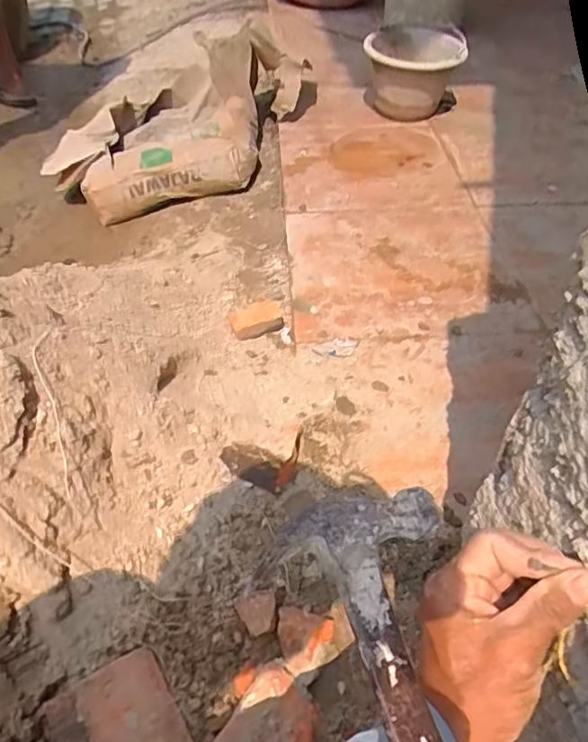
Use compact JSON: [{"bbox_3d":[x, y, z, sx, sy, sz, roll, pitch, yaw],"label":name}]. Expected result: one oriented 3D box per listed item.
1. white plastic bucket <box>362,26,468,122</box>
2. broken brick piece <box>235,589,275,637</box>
[{"bbox_3d":[0.324,-0.820,1.596,0.251,0.180,0.286,13,46,11],"label":"white plastic bucket"},{"bbox_3d":[-0.036,0.238,0.563,0.038,0.014,0.038,-13,74,-2],"label":"broken brick piece"}]

